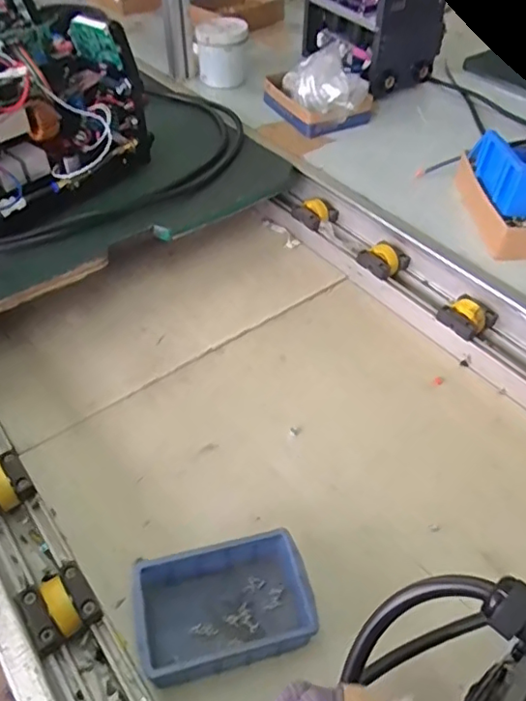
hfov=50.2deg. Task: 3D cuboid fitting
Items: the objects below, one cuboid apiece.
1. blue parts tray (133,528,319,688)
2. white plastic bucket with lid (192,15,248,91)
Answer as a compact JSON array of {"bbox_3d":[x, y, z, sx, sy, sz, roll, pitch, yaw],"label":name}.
[{"bbox_3d":[-0.032,0.223,0.482,0.146,0.055,0.100,-12,49,-12],"label":"blue parts tray"},{"bbox_3d":[-0.079,-0.567,1.074,0.104,0.103,0.084,-2,48,-4],"label":"white plastic bucket with lid"}]

